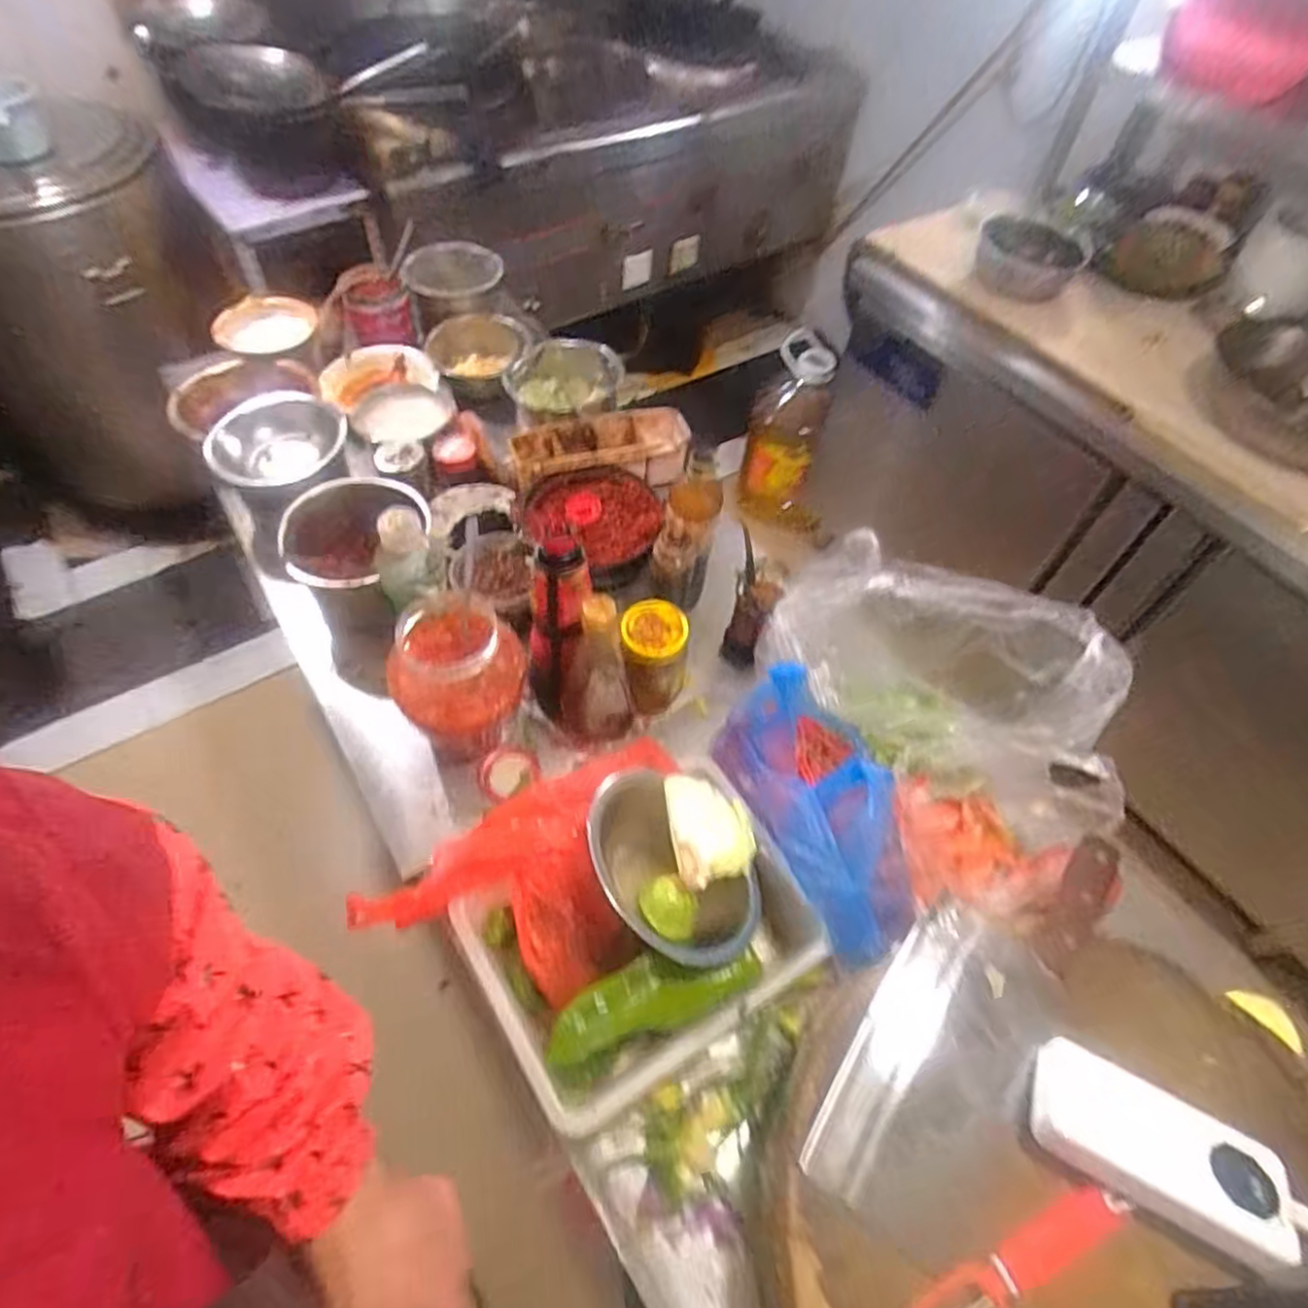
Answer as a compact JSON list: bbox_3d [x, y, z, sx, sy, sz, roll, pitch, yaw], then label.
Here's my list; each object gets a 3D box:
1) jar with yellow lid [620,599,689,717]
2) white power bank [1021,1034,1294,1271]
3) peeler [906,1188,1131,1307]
[{"bbox_3d":[0.000,0.005,0.827,0.071,0.116,0.073,2,54,-2],"label":"jar with yellow lid"},{"bbox_3d":[0.328,0.319,0.477,0.151,0.025,0.066,24,56,13],"label":"white power bank"},{"bbox_3d":[0.225,0.373,0.447,0.165,0.014,0.027,-18,57,-16],"label":"peeler"}]

